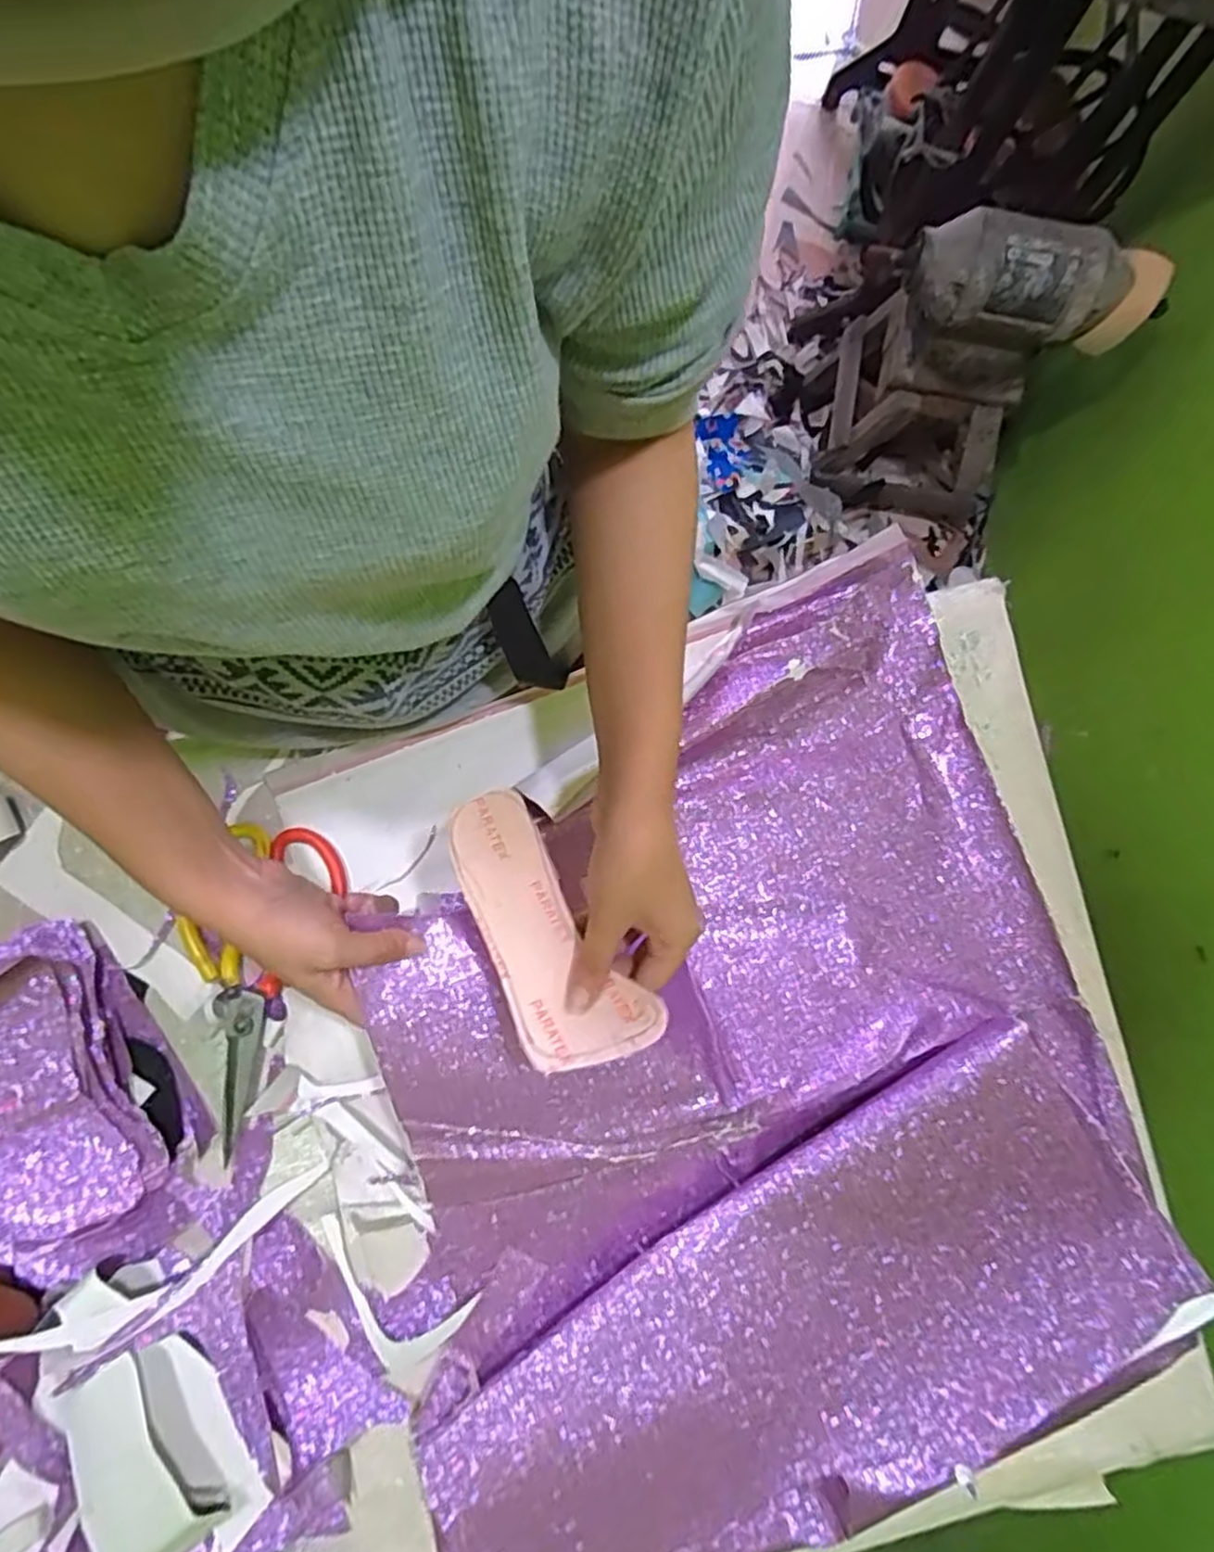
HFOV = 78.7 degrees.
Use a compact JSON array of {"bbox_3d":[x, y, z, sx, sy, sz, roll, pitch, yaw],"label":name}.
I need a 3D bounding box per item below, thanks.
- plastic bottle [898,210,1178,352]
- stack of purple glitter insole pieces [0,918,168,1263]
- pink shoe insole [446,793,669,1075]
[{"bbox_3d":[0.526,-0.599,0.910,0.292,0.100,0.108,5,83,-4],"label":"plastic bottle"},{"bbox_3d":[-0.352,0.190,0.450,0.100,0.031,0.183,-22,85,-6],"label":"stack of purple glitter insole pieces"},{"bbox_3d":[-0.036,0.084,0.401,0.068,0.023,0.153,-29,83,-9],"label":"pink shoe insole"}]

